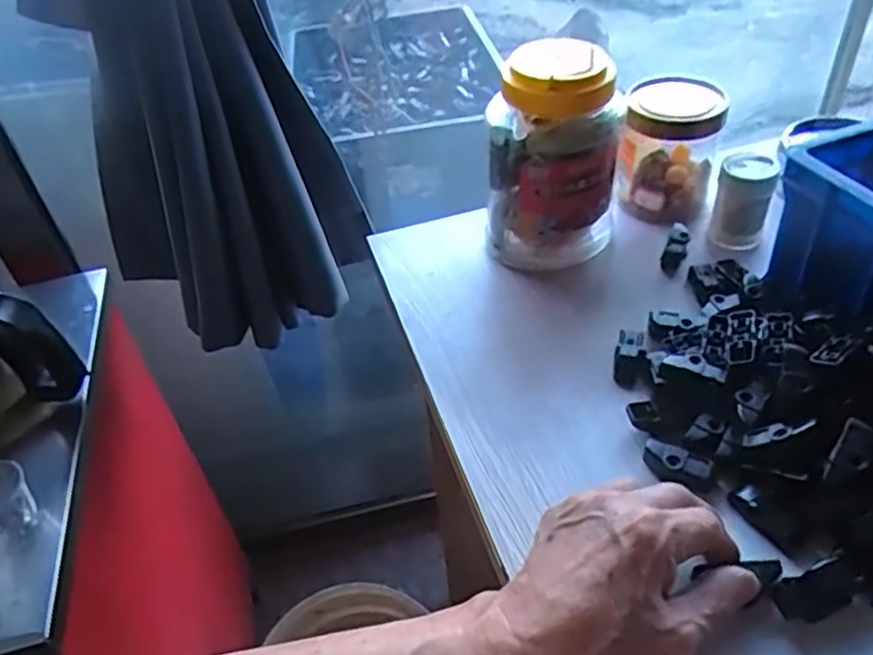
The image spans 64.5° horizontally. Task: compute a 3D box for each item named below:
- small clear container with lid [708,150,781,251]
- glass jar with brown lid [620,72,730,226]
[{"bbox_3d":[0.263,-0.112,0.591,0.045,0.068,0.042,16,47,24],"label":"small clear container with lid"},{"bbox_3d":[0.216,-0.161,0.633,0.082,0.102,0.087,-4,42,4],"label":"glass jar with brown lid"}]

